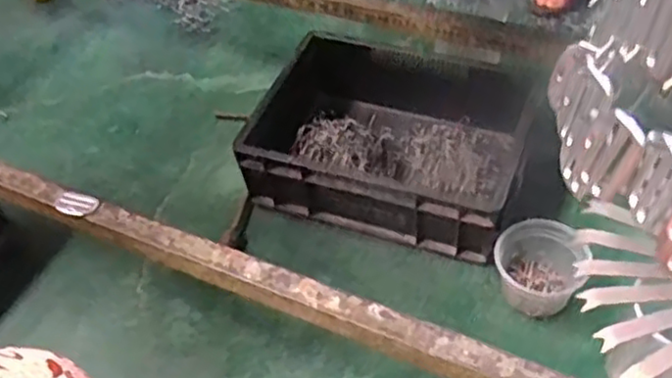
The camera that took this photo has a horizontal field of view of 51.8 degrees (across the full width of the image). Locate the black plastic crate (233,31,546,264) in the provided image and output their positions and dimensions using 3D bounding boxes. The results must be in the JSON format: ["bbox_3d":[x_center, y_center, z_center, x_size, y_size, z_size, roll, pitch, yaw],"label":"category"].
[{"bbox_3d":[0.073,-0.072,0.936,0.323,0.117,0.279,13,49,18],"label":"black plastic crate"}]

